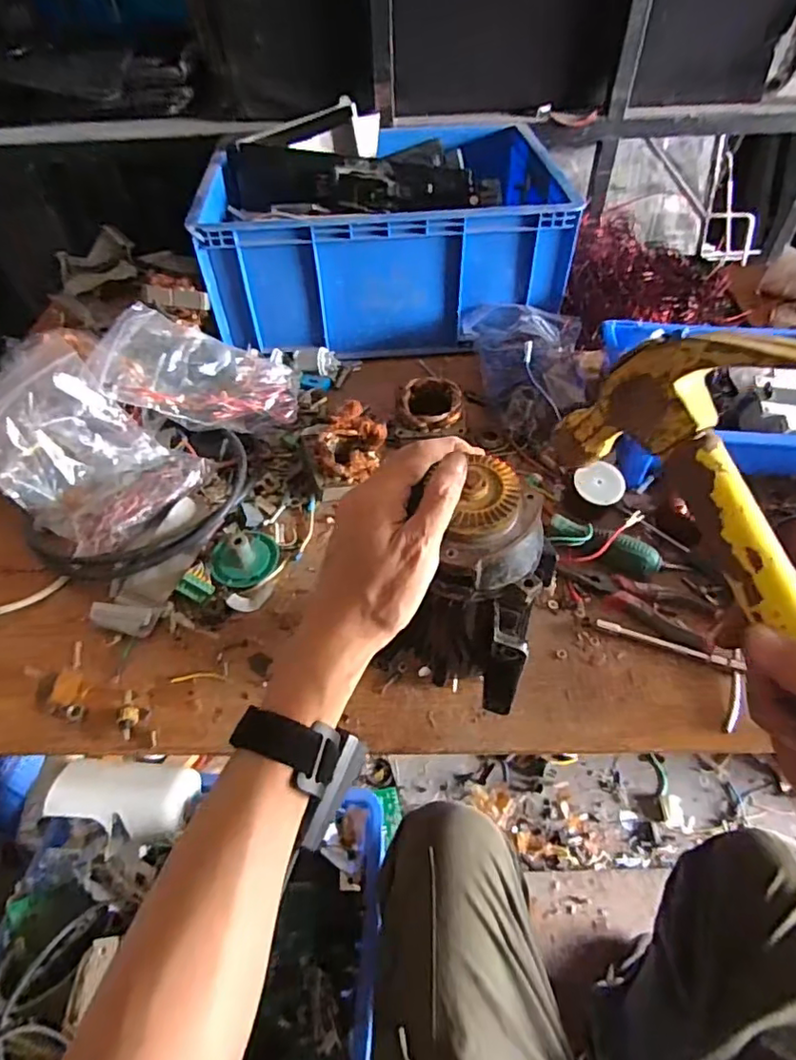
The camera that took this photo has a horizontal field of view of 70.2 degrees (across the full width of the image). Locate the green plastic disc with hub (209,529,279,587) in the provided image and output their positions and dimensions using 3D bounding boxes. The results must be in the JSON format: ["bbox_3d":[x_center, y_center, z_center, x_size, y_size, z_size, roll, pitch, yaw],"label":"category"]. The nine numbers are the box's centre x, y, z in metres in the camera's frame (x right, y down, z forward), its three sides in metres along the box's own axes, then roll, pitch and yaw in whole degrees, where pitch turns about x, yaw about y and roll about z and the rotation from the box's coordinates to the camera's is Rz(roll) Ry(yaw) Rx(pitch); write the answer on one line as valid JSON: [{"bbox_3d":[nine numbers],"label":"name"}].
[{"bbox_3d":[-0.158,0.017,0.572,0.066,0.034,0.074,-20,52,-15],"label":"green plastic disc with hub"}]

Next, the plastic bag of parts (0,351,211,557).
[{"bbox_3d":[-0.316,-0.078,0.571,0.167,0.147,0.151,23,54,20],"label":"plastic bag of parts"}]

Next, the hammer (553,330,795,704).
[{"bbox_3d":[0.169,0.051,0.236,0.035,0.121,0.295,-19,78,-15],"label":"hammer"}]

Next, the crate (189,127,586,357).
[{"bbox_3d":[-0.023,-0.435,0.827,0.476,0.187,0.352,-7,50,-5],"label":"crate"}]

